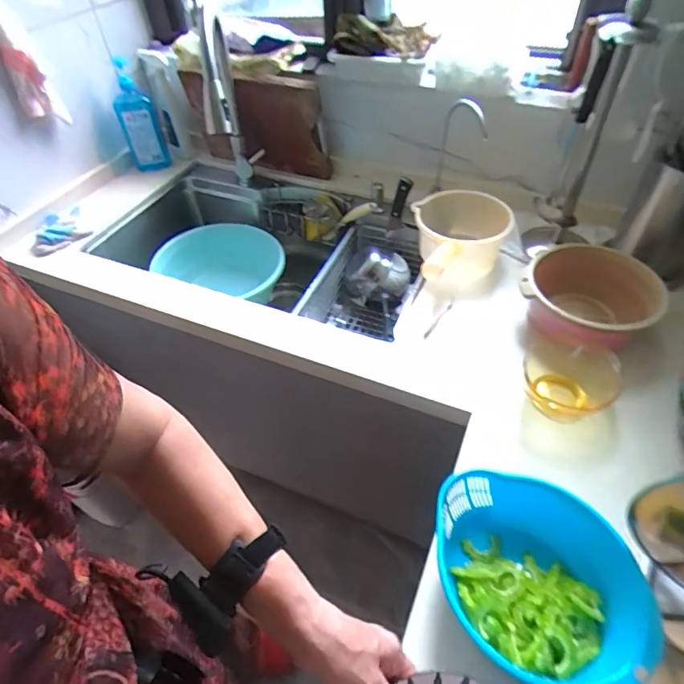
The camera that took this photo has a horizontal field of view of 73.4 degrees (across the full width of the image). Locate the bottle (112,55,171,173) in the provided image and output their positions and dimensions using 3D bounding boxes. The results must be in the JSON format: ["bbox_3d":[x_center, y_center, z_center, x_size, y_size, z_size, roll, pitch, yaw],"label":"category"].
[{"bbox_3d":[-0.518,-0.567,1.165,0.095,0.245,0.072,-21,50,-16],"label":"bottle"}]

